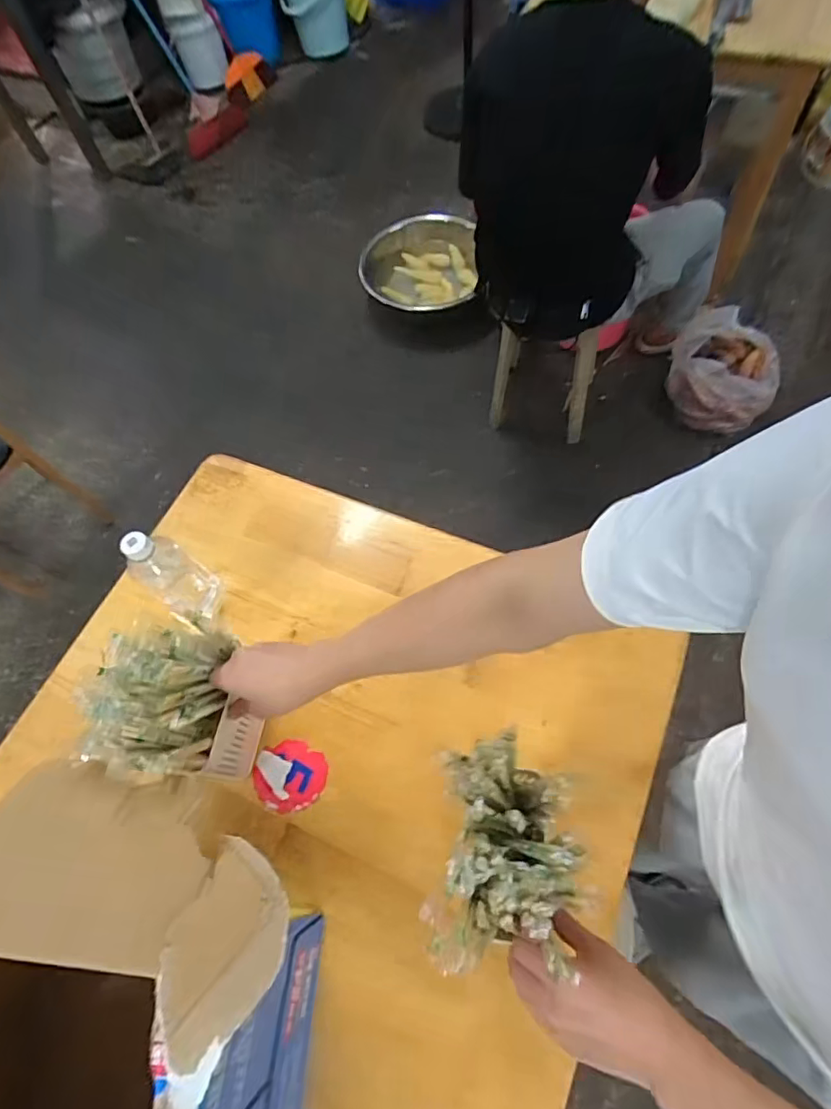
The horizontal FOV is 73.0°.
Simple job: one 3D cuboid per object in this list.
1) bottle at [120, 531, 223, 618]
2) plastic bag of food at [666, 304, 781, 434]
[{"bbox_3d":[-0.304,0.025,0.713,0.067,0.169,0.070,-2,64,5],"label":"bottle"},{"bbox_3d":[0.881,-0.529,1.593,0.287,0.144,0.355,19,68,14],"label":"plastic bag of food"}]

